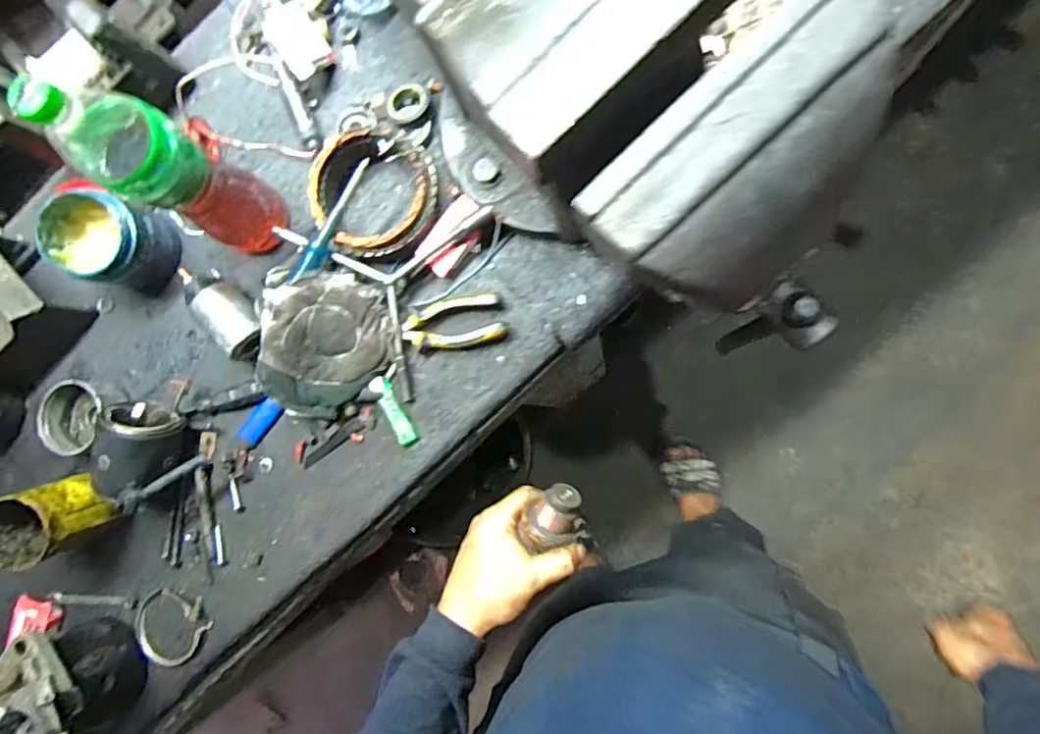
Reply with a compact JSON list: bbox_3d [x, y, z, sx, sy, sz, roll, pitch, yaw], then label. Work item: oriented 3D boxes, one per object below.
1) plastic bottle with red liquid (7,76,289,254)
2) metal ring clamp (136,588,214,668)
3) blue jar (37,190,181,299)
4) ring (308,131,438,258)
[{"bbox_3d":[-0.308,-0.174,0.521,0.074,0.240,0.083,22,91,9],"label":"plastic bottle with red liquid"},{"bbox_3d":[-0.390,0.287,0.626,0.080,0.016,0.080,0,87,2],"label":"metal ring clamp"},{"bbox_3d":[-0.436,-0.135,0.606,0.086,0.109,0.088,0,88,9],"label":"blue jar"},{"bbox_3d":[-0.157,-0.178,0.587,0.124,0.063,0.125,26,92,9],"label":"ring"}]

